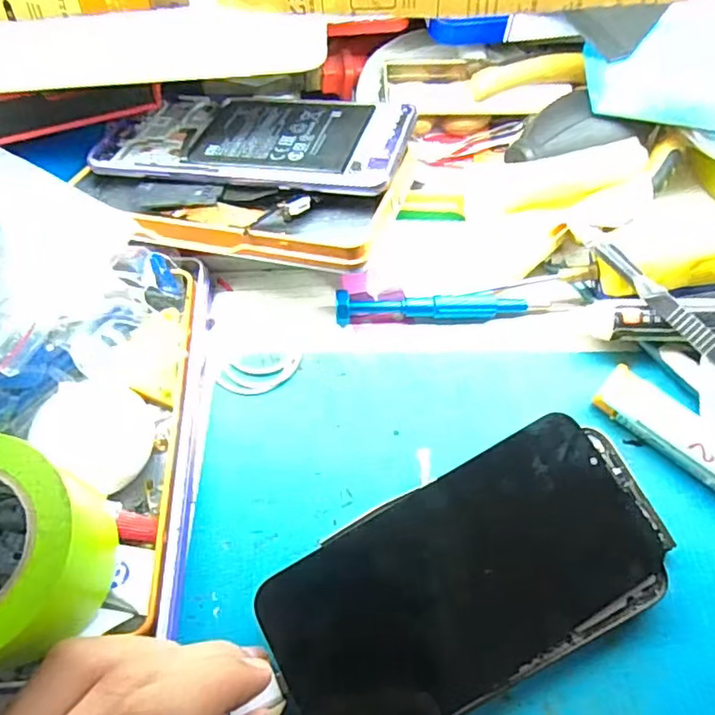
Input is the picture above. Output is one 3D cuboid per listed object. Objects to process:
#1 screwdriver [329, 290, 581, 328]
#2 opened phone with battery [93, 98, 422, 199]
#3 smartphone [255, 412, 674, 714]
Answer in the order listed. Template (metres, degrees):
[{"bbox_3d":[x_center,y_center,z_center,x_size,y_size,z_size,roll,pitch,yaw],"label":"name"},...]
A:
[{"bbox_3d":[0.047,-0.025,0.279,0.112,0.015,0.012,-2,59,0],"label":"screwdriver"},{"bbox_3d":[-0.052,-0.114,0.299,0.156,0.010,0.074,7,53,15],"label":"opened phone with battery"},{"bbox_3d":[0.044,0.079,0.212,0.151,0.016,0.071,-25,68,-12],"label":"smartphone"}]

